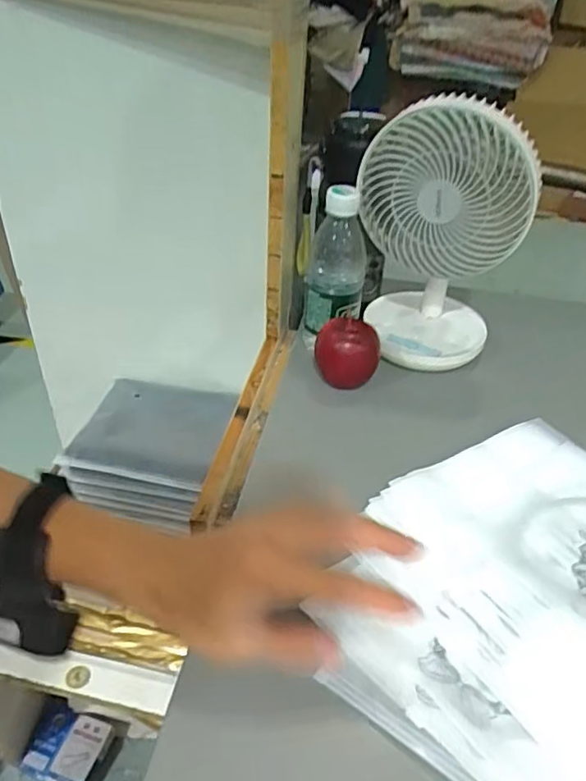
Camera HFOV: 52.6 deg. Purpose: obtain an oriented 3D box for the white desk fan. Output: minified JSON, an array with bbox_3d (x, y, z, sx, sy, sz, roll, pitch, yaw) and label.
[{"bbox_3d":[0.140,-0.154,0.601,0.153,0.249,0.116,6,39,4],"label":"white desk fan"}]

